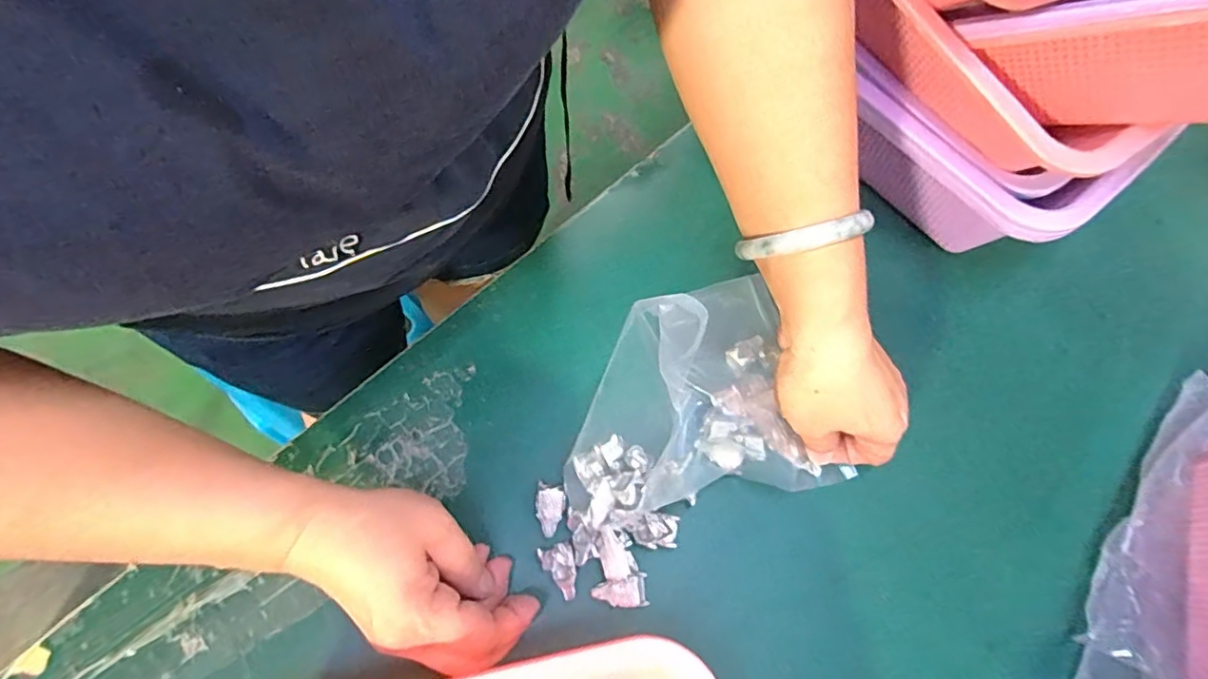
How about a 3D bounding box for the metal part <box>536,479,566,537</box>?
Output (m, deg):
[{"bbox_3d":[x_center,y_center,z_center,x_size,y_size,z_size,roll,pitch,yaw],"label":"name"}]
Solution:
[{"bbox_3d":[-0.032,0.101,0.346,0.016,0.015,0.030,0,67,-2],"label":"metal part"}]

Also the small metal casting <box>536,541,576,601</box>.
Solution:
[{"bbox_3d":[-0.025,0.133,0.330,0.018,0.018,0.030,-19,69,-10],"label":"small metal casting"}]

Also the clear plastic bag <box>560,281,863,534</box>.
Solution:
[{"bbox_3d":[0.050,0.034,0.367,0.157,0.032,0.138,-11,68,-7],"label":"clear plastic bag"}]

